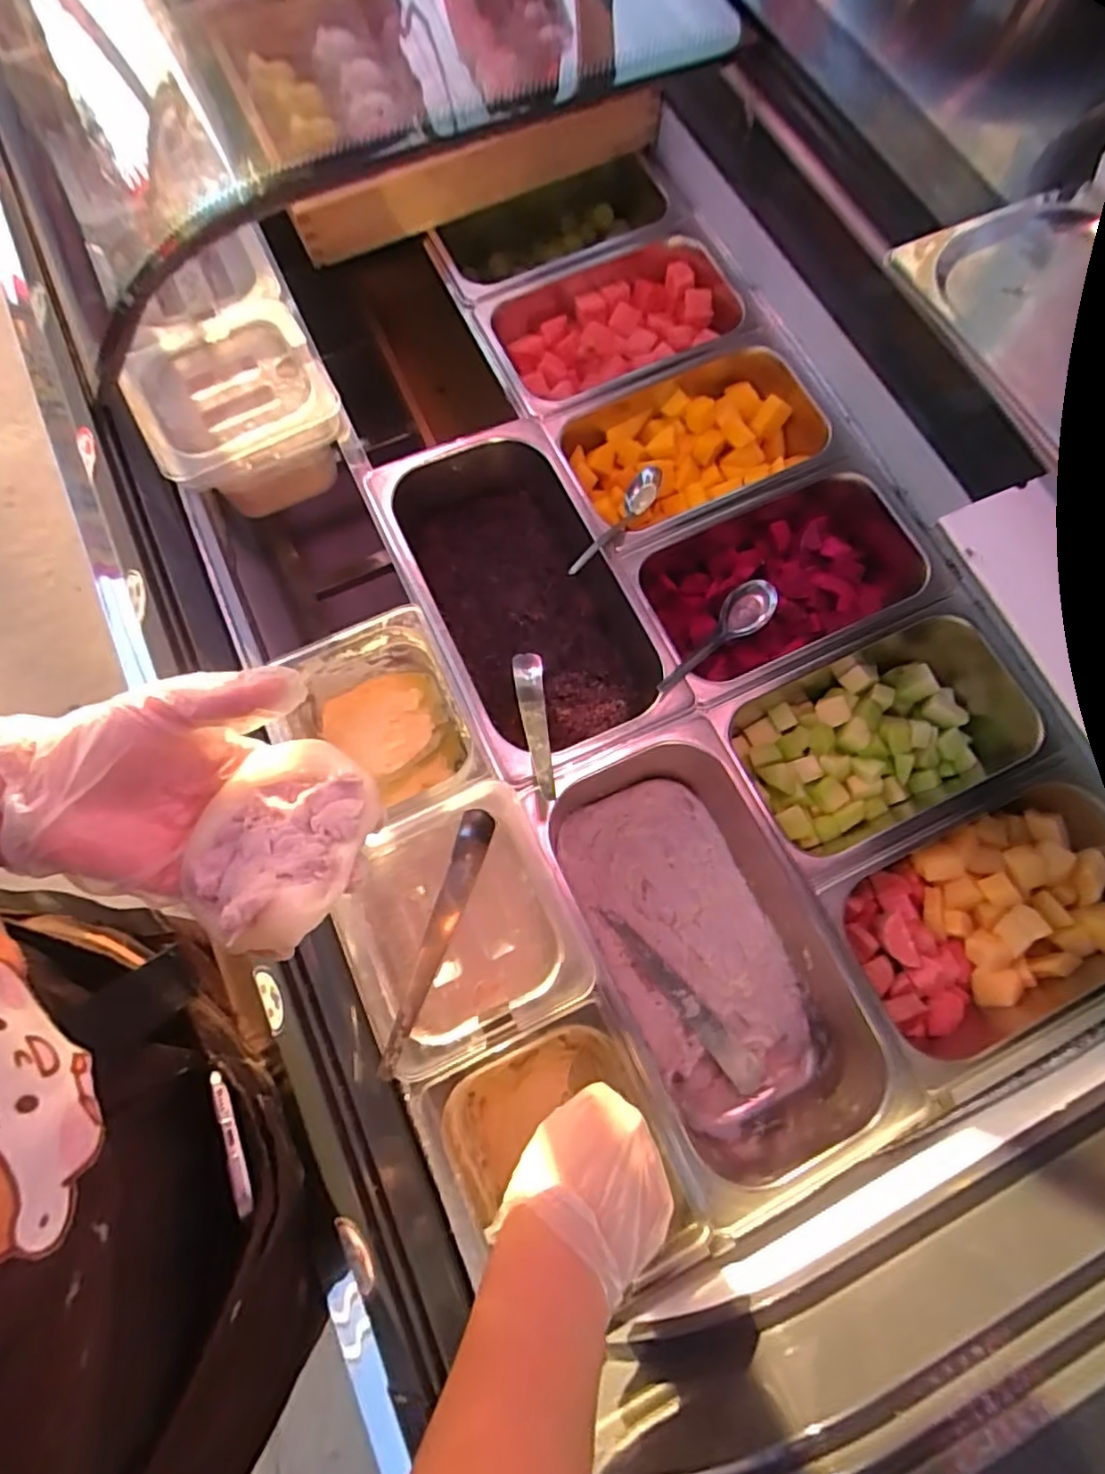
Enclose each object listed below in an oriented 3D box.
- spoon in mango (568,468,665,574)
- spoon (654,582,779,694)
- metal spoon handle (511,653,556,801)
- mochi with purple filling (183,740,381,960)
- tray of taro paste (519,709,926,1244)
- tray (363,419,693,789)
[{"bbox_3d":[0.059,-0.200,0.603,0.025,0.028,0.151,33,62,8],"label":"spoon in mango"},{"bbox_3d":[0.144,-0.086,0.573,0.041,0.036,0.158,43,60,10],"label":"spoon"},{"bbox_3d":[-0.015,-0.019,0.567,0.028,0.016,0.167,-8,50,-3],"label":"metal spoon handle"},{"bbox_3d":[-0.130,0.054,0.320,0.085,0.045,0.108,3,49,11],"label":"mochi with purple filling"},{"bbox_3d":[0.122,0.167,0.519,0.173,0.100,0.337,-23,76,-7],"label":"tray of taro paste"},{"bbox_3d":[-0.022,-0.125,0.617,0.188,0.100,0.332,-25,76,-7],"label":"tray"}]

